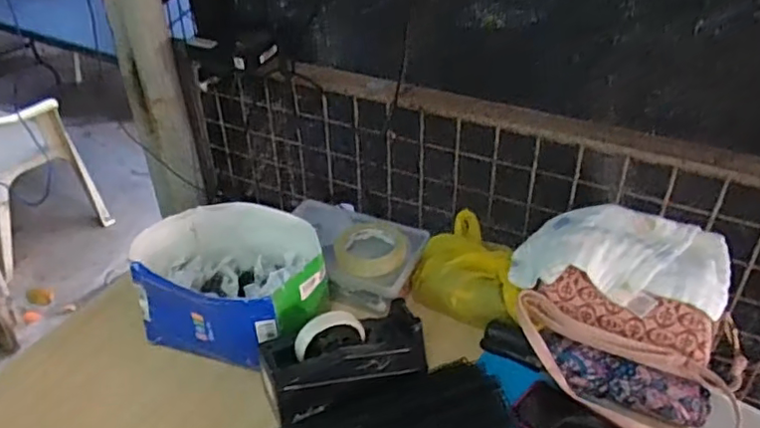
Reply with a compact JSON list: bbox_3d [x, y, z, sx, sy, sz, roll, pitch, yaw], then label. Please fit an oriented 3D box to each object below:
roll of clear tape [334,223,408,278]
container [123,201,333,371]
[{"bbox_3d":[-0.012,0.049,0.926,0.106,0.035,0.106,-1,35,1],"label":"roll of clear tape"},{"bbox_3d":[-0.198,0.098,0.825,0.256,0.132,0.185,11,37,17],"label":"container"}]

